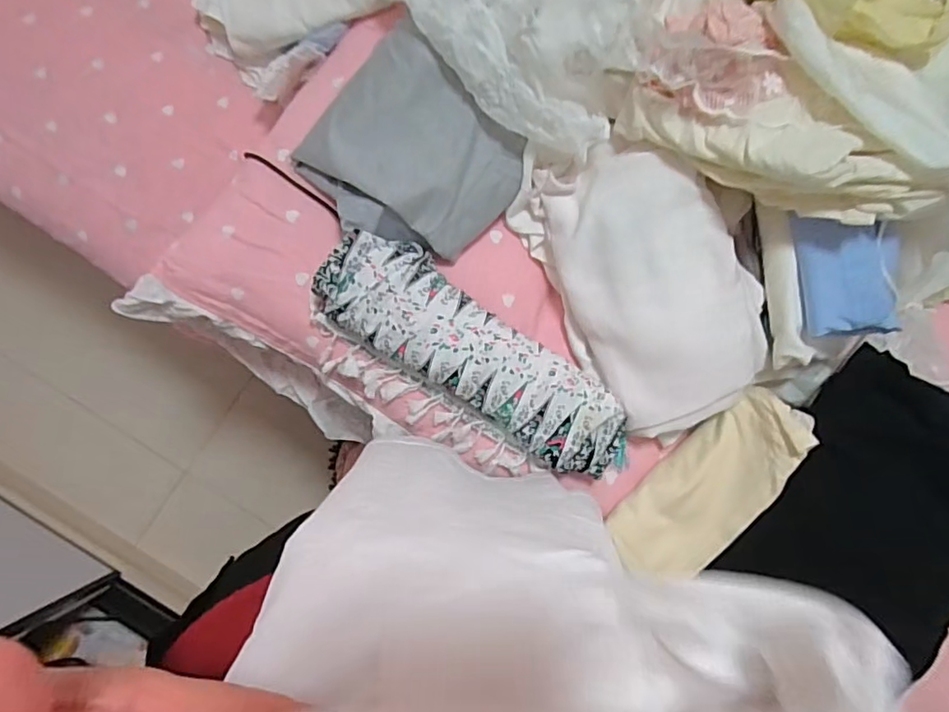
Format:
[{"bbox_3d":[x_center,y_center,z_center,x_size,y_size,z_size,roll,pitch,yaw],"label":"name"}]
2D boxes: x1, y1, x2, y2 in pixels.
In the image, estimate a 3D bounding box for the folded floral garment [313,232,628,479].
[{"bbox_3d":[0.007,0.002,0.570,0.341,0.055,0.105,34,83,-1],"label":"folded floral garment"}]

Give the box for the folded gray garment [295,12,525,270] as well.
[{"bbox_3d":[-0.063,-0.197,0.578,0.195,0.049,0.171,44,83,0],"label":"folded gray garment"}]

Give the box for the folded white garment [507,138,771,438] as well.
[{"bbox_3d":[0.164,-0.081,0.578,0.181,0.062,0.311,-27,84,23],"label":"folded white garment"}]

